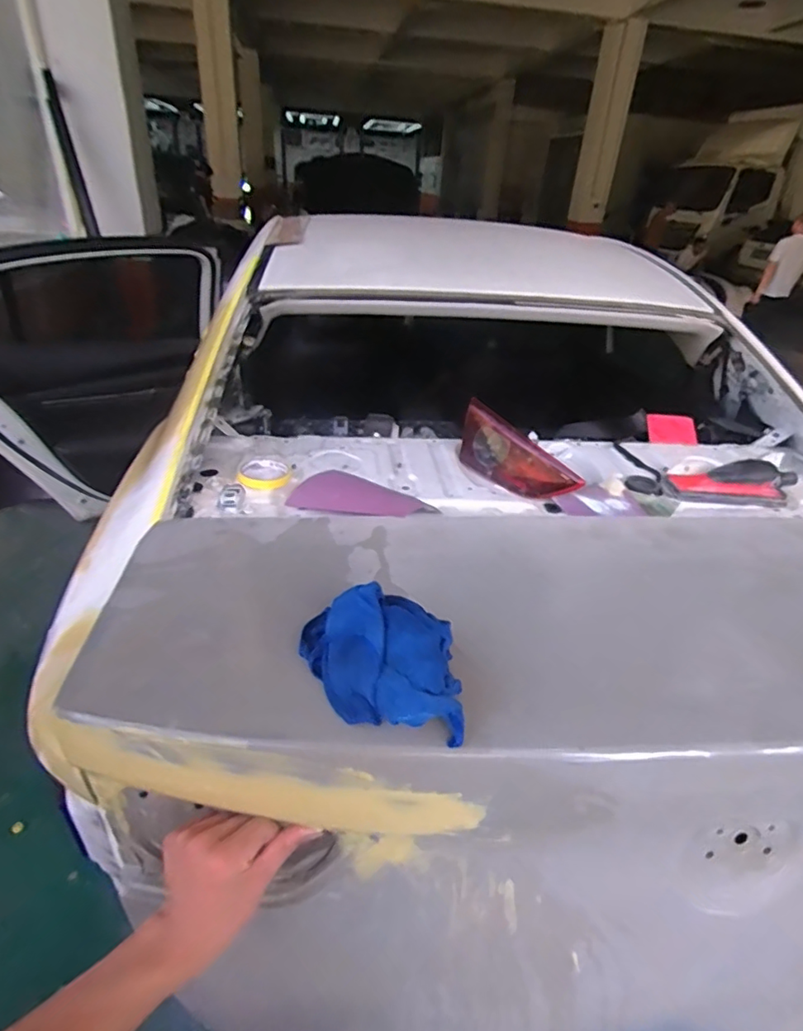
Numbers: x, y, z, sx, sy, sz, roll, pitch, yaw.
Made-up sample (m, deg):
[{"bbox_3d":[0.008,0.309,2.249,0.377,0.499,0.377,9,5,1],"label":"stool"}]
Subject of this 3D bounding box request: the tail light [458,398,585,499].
[{"bbox_3d":[0.201,-0.104,0.991,0.069,0.097,0.263,-18,43,-33],"label":"tail light"}]

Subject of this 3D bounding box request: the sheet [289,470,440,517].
[{"bbox_3d":[-0.063,-0.029,0.879,0.233,0.025,0.119,12,28,25],"label":"sheet"}]

